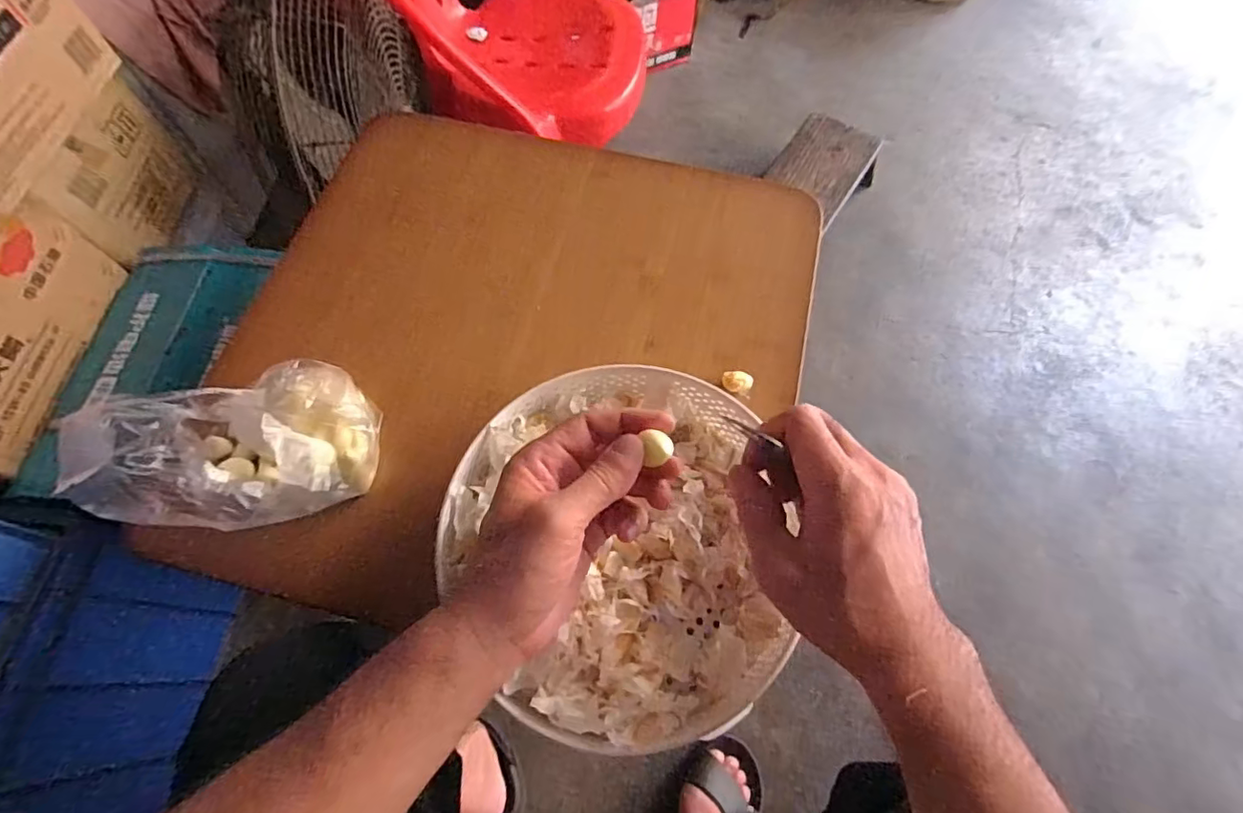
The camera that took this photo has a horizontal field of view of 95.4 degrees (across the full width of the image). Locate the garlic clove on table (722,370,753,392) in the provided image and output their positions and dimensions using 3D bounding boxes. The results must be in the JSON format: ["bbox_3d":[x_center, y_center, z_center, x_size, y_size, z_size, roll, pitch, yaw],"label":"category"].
[{"bbox_3d":[0.094,-0.020,0.455,0.024,0.008,0.017,1,65,1],"label":"garlic clove on table"}]

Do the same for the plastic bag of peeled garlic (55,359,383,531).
[{"bbox_3d":[-0.262,0.024,0.391,0.152,0.086,0.114,-4,65,-2],"label":"plastic bag of peeled garlic"}]

